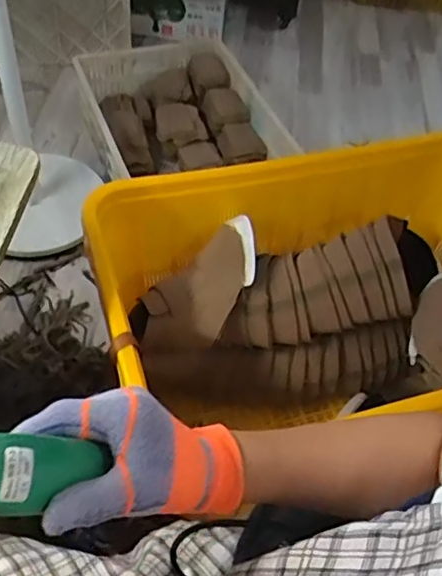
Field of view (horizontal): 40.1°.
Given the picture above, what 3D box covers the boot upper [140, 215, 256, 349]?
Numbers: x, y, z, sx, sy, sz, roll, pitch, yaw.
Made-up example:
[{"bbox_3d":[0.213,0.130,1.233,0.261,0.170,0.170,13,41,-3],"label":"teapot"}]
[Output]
[{"bbox_3d":[-0.026,-0.001,1.005,0.123,0.070,0.262,38,86,23],"label":"boot upper"}]

